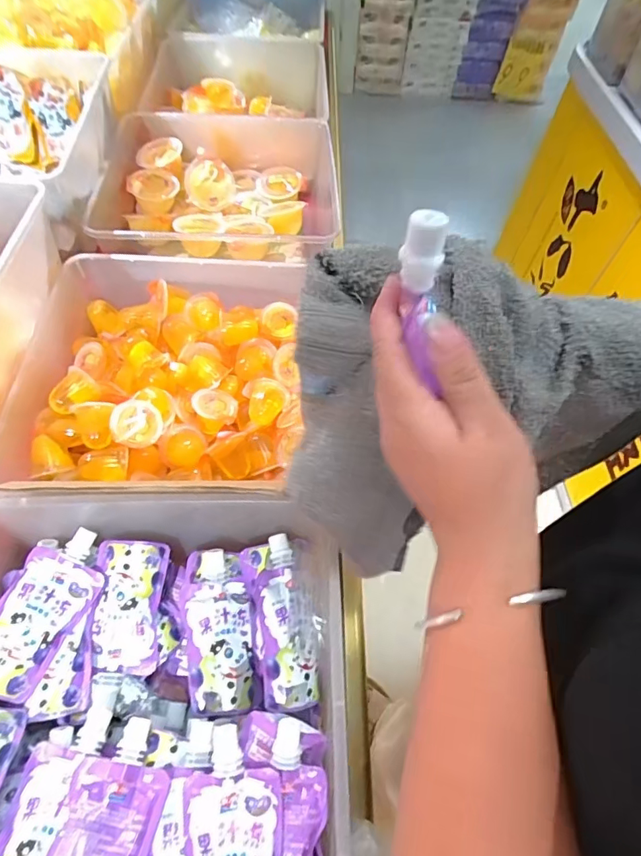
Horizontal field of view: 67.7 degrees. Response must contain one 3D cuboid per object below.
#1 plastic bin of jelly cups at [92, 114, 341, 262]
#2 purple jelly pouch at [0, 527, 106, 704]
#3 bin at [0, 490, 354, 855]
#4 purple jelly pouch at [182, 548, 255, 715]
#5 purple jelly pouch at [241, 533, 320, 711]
[{"bbox_3d":[-0.136,-0.319,0.707,0.298,0.149,0.348,3,57,-2],"label":"plastic bin of jelly cups"},{"bbox_3d":[-0.223,0.141,0.379,0.061,0.018,0.124,18,57,7],"label":"purple jelly pouch"},{"bbox_3d":[-0.137,0.200,0.342,0.304,0.100,0.301,-4,57,-7],"label":"bin"},{"bbox_3d":[-0.086,0.163,0.397,0.052,0.032,0.124,-7,57,-9],"label":"purple jelly pouch"},{"bbox_3d":[-0.034,0.154,0.385,0.040,0.043,0.125,-11,58,-11],"label":"purple jelly pouch"}]

